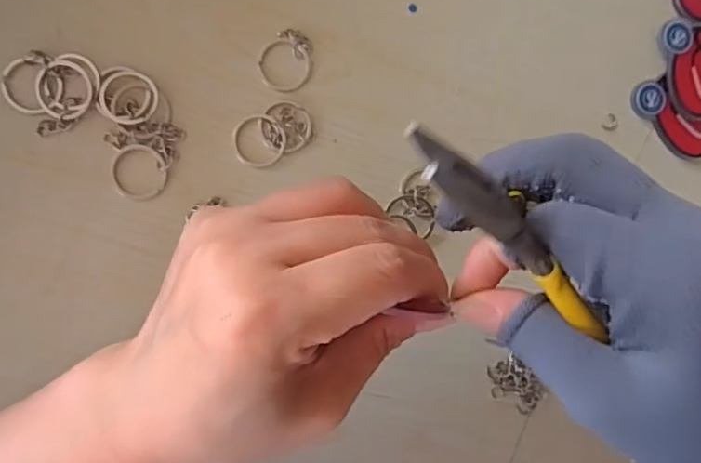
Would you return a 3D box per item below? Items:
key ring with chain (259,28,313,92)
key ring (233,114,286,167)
[{"bbox_3d":[-0.029,-0.081,0.270,0.024,0.004,0.030,30,86,-8],"label":"key ring with chain"},{"bbox_3d":[-0.042,-0.042,0.268,0.025,0.004,0.025,0,90,-9],"label":"key ring"}]

